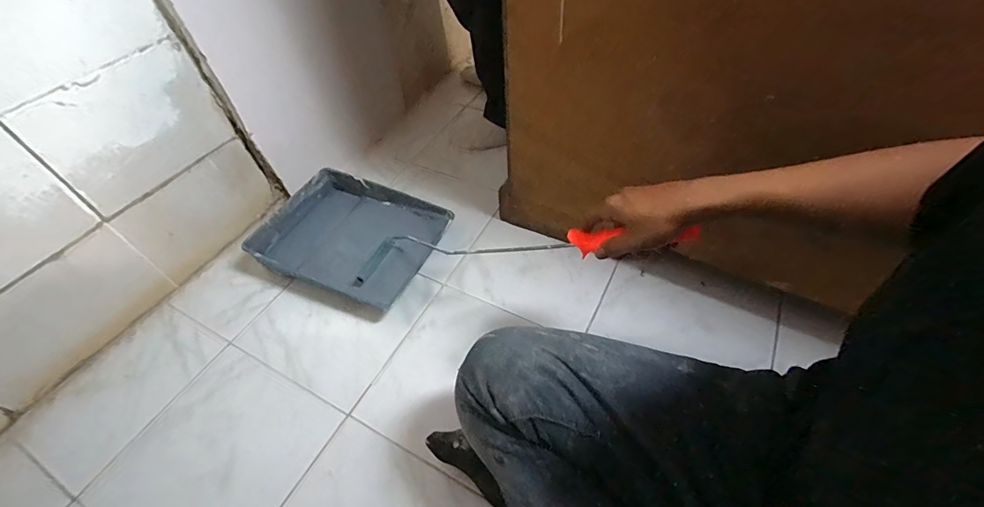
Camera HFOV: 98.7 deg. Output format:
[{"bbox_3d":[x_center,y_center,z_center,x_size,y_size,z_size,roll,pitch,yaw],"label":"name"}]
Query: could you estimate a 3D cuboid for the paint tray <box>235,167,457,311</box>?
[{"bbox_3d":[-0.300,-0.034,0.934,0.366,0.077,0.291,17,52,18],"label":"paint tray"}]

